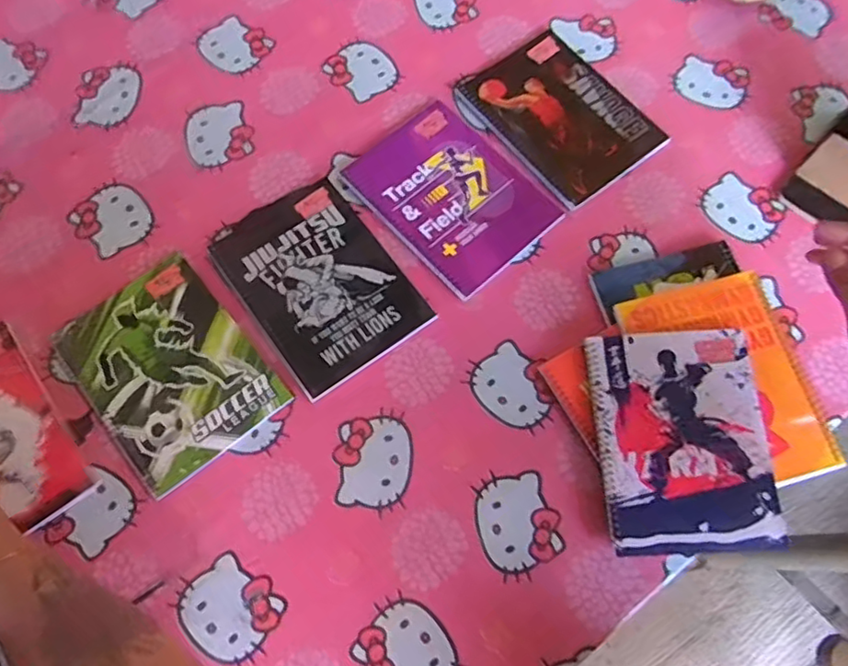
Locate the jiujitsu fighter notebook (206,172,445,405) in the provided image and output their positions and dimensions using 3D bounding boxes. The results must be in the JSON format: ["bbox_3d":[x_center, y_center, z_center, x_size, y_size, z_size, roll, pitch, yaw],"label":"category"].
[{"bbox_3d":[-0.105,-0.053,0.616,0.144,0.009,0.200,-35,74,-11],"label":"jiujitsu fighter notebook"}]

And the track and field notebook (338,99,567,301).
[{"bbox_3d":[0.028,-0.146,0.649,0.145,0.006,0.193,-41,75,-13],"label":"track and field notebook"}]

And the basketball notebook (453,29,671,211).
[{"bbox_3d":[0.153,-0.244,0.688,0.150,0.009,0.192,-36,74,-11],"label":"basketball notebook"}]

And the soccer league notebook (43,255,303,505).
[{"bbox_3d":[-0.241,0.033,0.585,0.146,0.010,0.195,-38,74,-12],"label":"soccer league notebook"}]

